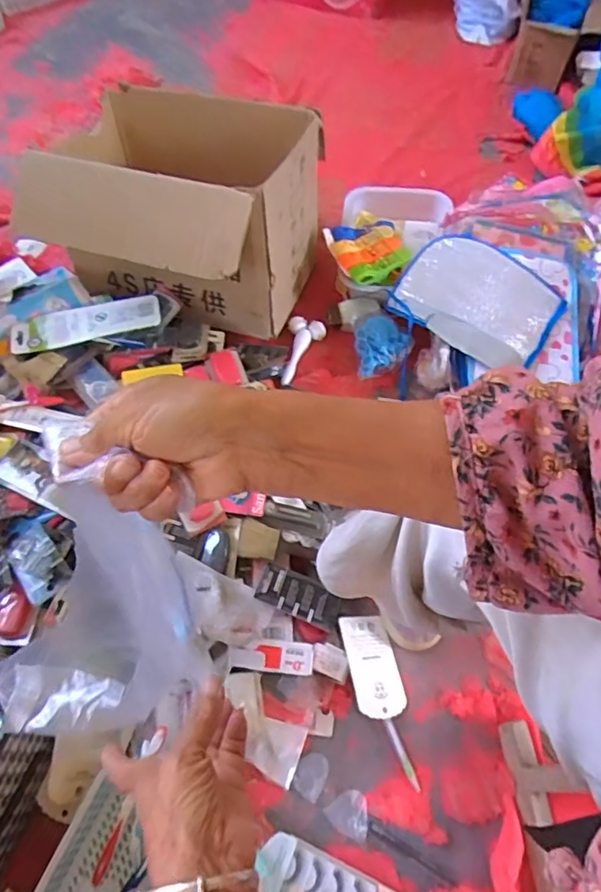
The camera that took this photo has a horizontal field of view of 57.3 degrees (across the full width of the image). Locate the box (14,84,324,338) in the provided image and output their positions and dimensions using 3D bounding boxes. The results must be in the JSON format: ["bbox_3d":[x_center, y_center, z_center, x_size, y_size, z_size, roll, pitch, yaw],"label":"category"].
[{"bbox_3d":[-0.190,-0.384,0.924,0.385,0.304,0.359,13,62,8],"label":"box"}]

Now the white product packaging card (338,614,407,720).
[{"bbox_3d":[0.094,0.282,0.711,0.069,0.005,0.125,0,57,-25],"label":"white product packaging card"}]

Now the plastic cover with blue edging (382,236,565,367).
[{"bbox_3d":[0.305,-0.252,0.949,0.259,0.055,0.209,31,66,17],"label":"plastic cover with blue edging"}]

